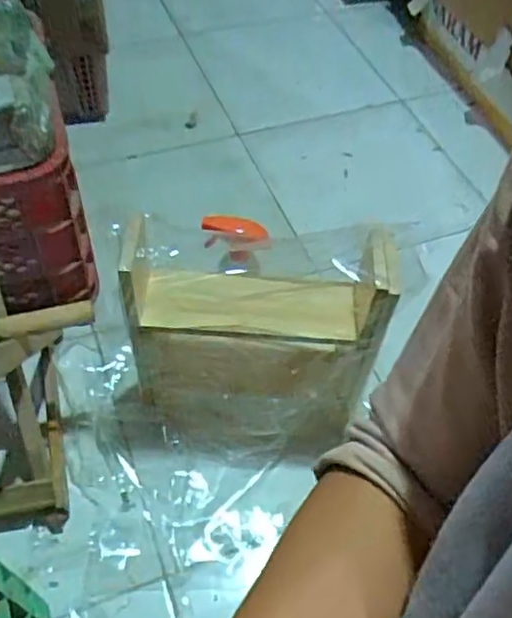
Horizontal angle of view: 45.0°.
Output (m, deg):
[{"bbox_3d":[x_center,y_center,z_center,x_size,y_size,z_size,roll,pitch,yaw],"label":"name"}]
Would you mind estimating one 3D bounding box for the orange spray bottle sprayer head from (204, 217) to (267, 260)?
[{"bbox_3d":[-0.025,-0.109,0.826,0.090,0.024,0.026,7,52,-21],"label":"orange spray bottle sprayer head"}]

